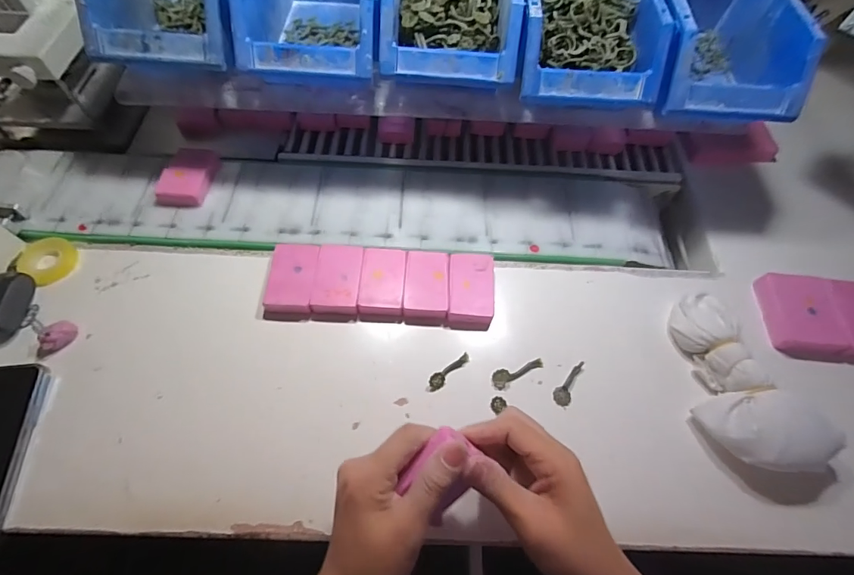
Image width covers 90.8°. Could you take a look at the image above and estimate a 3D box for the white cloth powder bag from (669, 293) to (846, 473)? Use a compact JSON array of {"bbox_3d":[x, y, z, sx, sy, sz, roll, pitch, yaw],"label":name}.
[{"bbox_3d":[0.281,0.077,0.376,0.091,0.054,0.159,-2,61,-3],"label":"white cloth powder bag"}]

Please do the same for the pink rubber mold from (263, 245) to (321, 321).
[{"bbox_3d":[-0.133,-0.006,0.419,0.045,0.017,0.076,2,61,-1],"label":"pink rubber mold"}]

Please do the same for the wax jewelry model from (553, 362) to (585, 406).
[{"bbox_3d":[0.131,0.088,0.390,0.015,0.008,0.045,29,64,14],"label":"wax jewelry model"}]

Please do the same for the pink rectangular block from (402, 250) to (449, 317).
[{"bbox_3d":[0.000,-0.003,0.422,0.042,0.015,0.068,3,61,0],"label":"pink rectangular block"}]

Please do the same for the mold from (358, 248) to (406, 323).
[{"bbox_3d":[-0.044,-0.004,0.422,0.043,0.016,0.073,3,61,0],"label":"mold"}]

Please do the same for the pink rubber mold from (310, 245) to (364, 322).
[{"bbox_3d":[-0.089,-0.006,0.421,0.045,0.014,0.078,3,61,0],"label":"pink rubber mold"}]

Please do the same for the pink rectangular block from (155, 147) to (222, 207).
[{"bbox_3d":[-0.265,-0.127,0.470,0.047,0.023,0.081,2,61,0],"label":"pink rectangular block"}]

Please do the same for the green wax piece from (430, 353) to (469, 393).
[{"bbox_3d":[0.021,0.077,0.385,0.046,0.010,0.012,-33,67,-18],"label":"green wax piece"}]

